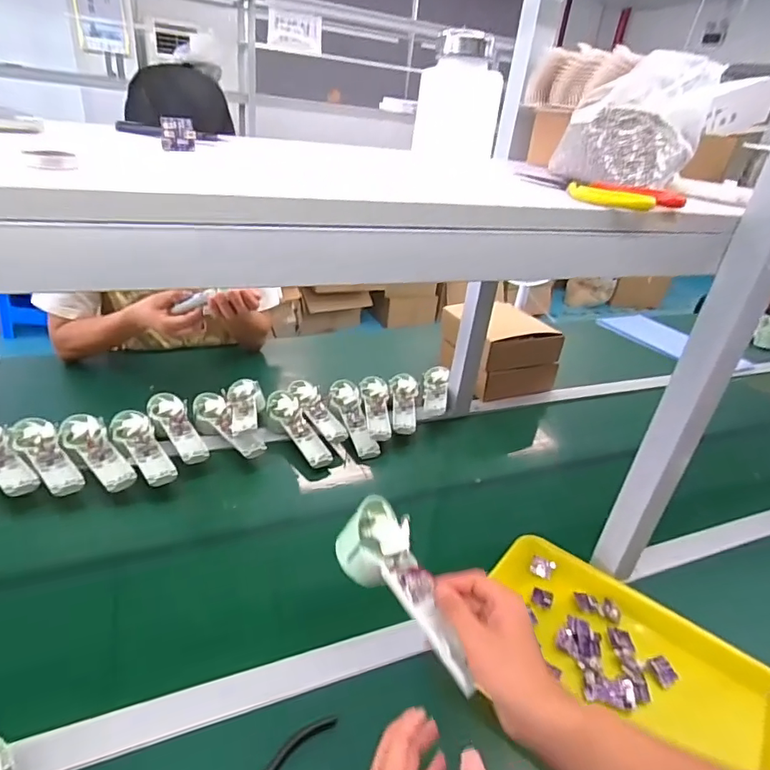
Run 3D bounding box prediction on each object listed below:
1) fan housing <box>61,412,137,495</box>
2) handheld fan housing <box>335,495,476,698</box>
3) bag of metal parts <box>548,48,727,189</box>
[{"bbox_3d":[-0.447,0.102,0.773,0.062,0.035,0.176,-20,39,-40],"label":"fan housing"},{"bbox_3d":[0.020,0.185,0.447,0.065,0.034,0.172,-17,58,-36],"label":"handheld fan housing"},{"bbox_3d":[0.261,-0.278,0.529,0.135,0.115,0.116,16,30,15],"label":"bag of metal parts"}]

